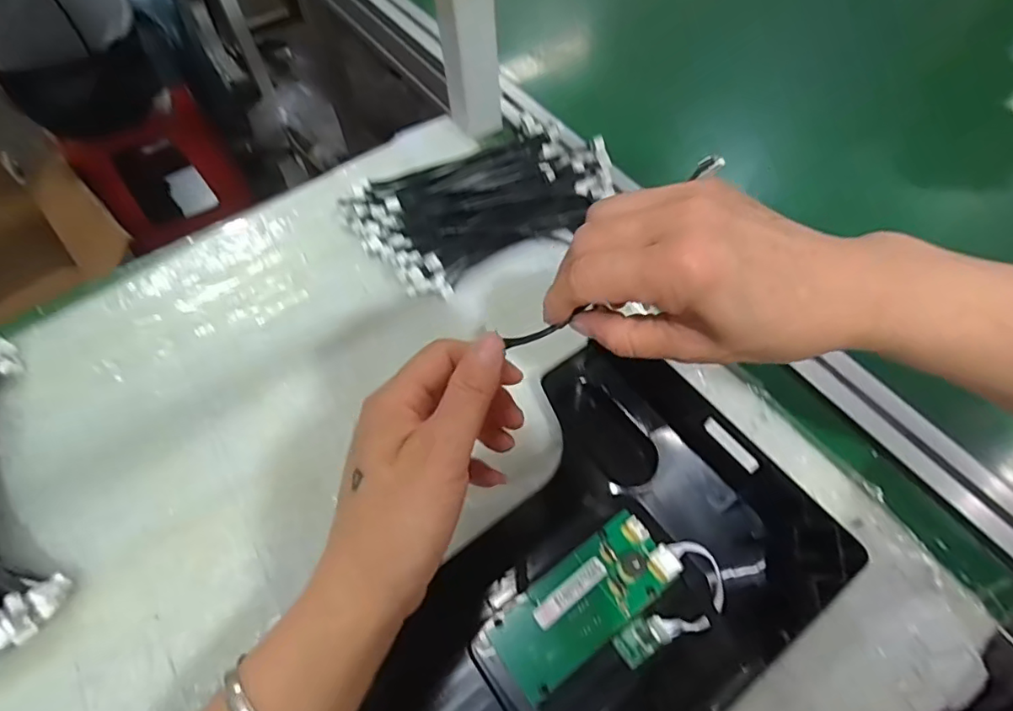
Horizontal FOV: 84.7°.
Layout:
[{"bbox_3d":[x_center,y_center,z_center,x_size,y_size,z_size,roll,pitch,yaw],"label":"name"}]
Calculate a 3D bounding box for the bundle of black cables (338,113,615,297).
[{"bbox_3d":[-0.020,-0.144,0.501,0.226,0.033,0.152,-31,62,-17],"label":"bundle of black cables"}]

